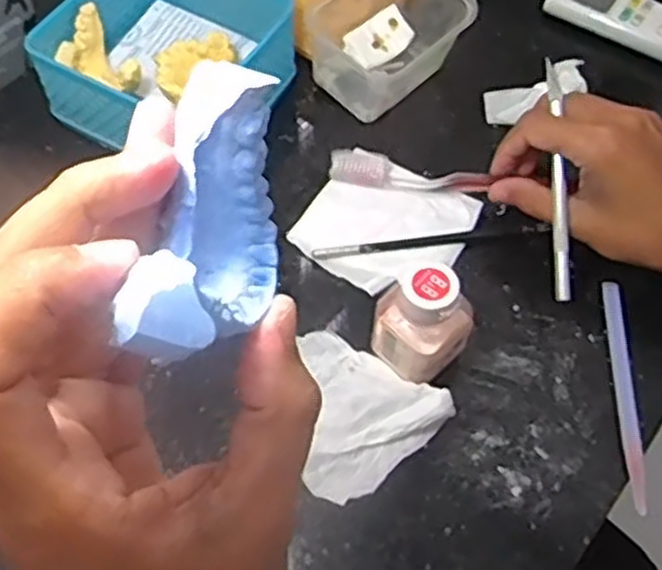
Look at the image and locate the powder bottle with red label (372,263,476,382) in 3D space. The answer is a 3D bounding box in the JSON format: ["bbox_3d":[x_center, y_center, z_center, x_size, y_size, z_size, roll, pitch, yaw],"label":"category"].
[{"bbox_3d":[0.051,0.018,0.424,0.043,0.067,0.044,-34,65,-21],"label":"powder bottle with red label"}]

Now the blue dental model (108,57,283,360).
[{"bbox_3d":[-0.027,-0.009,0.180,0.023,0.049,0.070,6,58,2],"label":"blue dental model"}]

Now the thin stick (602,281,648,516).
[{"bbox_3d":[0.163,0.057,0.442,0.010,0.009,0.137,4,58,1],"label":"thin stick"}]

